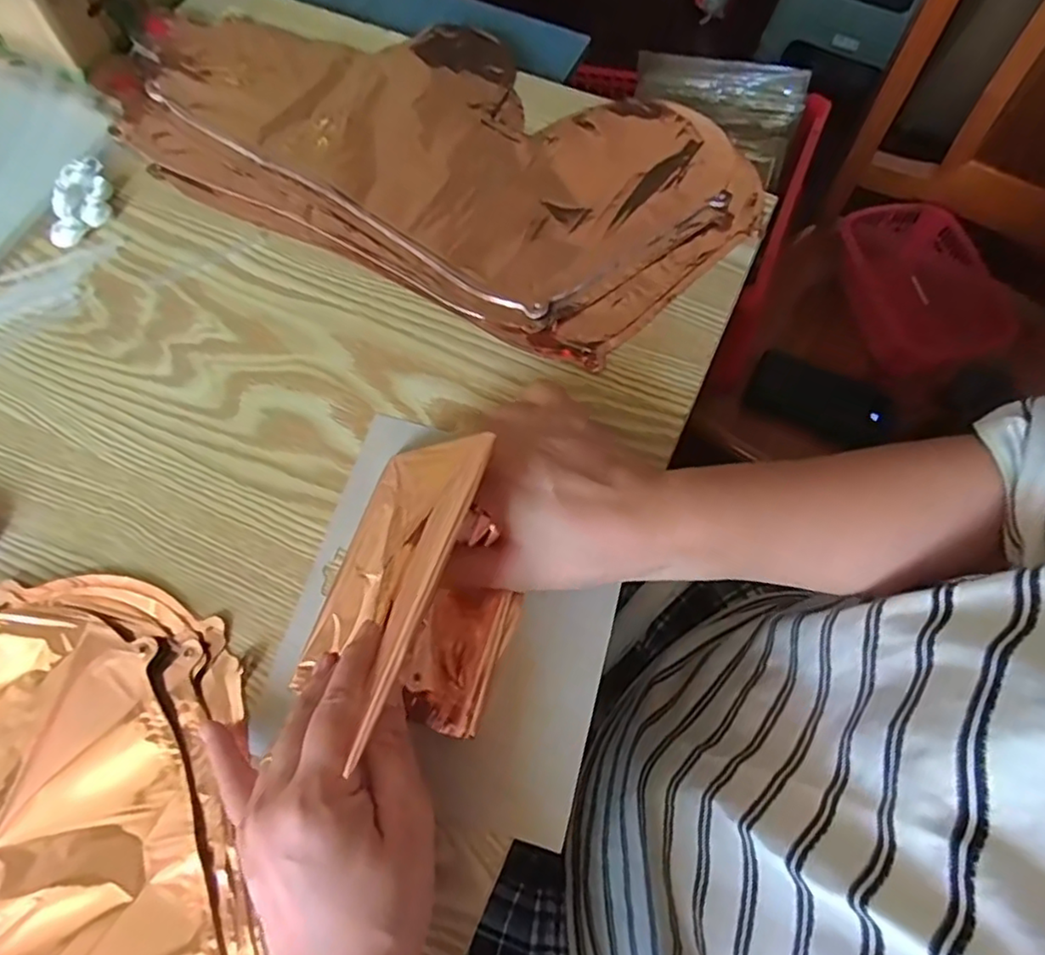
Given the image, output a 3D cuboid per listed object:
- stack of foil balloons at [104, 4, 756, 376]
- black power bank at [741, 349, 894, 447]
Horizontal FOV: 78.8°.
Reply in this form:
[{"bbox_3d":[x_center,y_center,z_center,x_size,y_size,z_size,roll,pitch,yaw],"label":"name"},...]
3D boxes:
[{"bbox_3d":[-0.069,-0.242,0.455,0.452,0.017,0.227,27,71,11],"label":"stack of foil balloons"},{"bbox_3d":[0.336,-0.089,0.724,0.160,0.026,0.077,21,70,9],"label":"black power bank"}]

